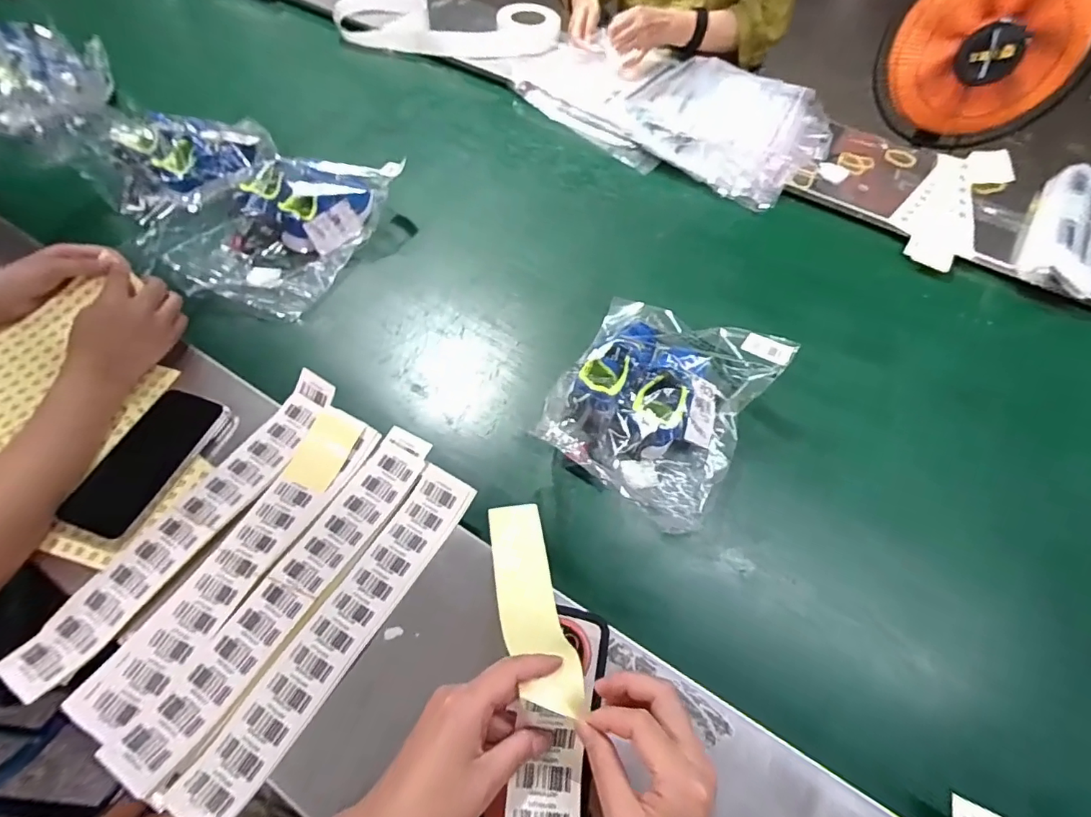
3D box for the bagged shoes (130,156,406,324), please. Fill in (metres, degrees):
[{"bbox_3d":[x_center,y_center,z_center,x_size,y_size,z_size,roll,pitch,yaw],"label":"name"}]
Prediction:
[{"bbox_3d":[-0.360,-0.264,0.706,0.179,0.097,0.315,22,58,10],"label":"bagged shoes"}]

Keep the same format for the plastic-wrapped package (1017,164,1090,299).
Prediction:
[{"bbox_3d":[0.826,-0.288,0.794,0.095,0.049,0.286,31,64,15],"label":"plastic-wrapped package"}]

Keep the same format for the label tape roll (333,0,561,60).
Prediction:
[{"bbox_3d":[-0.214,-0.800,1.050,0.478,0.063,0.146,8,57,1],"label":"label tape roll"}]

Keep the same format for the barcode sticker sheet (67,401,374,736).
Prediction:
[{"bbox_3d":[-0.283,0.133,0.472,0.065,0.019,0.316,27,59,13],"label":"barcode sticker sheet"}]

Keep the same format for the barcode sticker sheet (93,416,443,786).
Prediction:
[{"bbox_3d":[-0.226,0.150,0.457,0.058,0.029,0.335,27,63,14],"label":"barcode sticker sheet"}]

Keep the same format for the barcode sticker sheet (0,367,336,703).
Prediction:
[{"bbox_3d":[-0.334,0.099,0.483,0.055,0.018,0.340,30,62,12],"label":"barcode sticker sheet"}]

